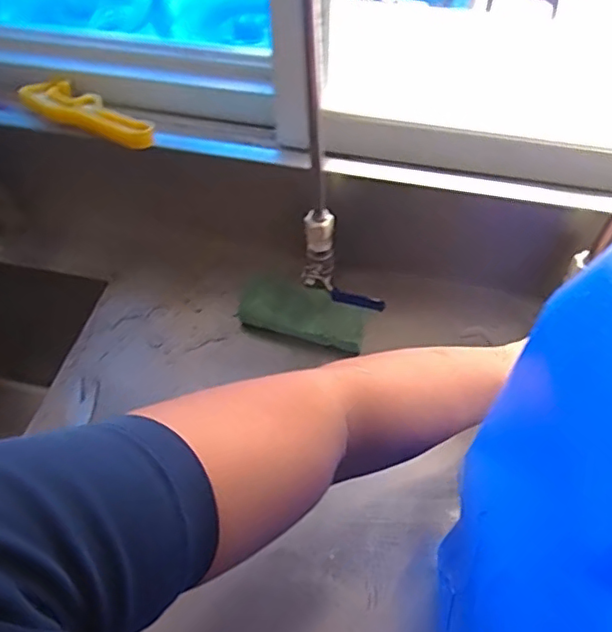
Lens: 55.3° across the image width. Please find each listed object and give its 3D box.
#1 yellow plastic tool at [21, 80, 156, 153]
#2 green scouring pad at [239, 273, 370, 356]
[{"bbox_3d":[-0.249,-0.234,0.666,0.207,0.032,0.068,29,61,20],"label":"yellow plastic tool"},{"bbox_3d":[-0.005,-0.004,0.677,0.154,0.030,0.067,20,58,14],"label":"green scouring pad"}]

